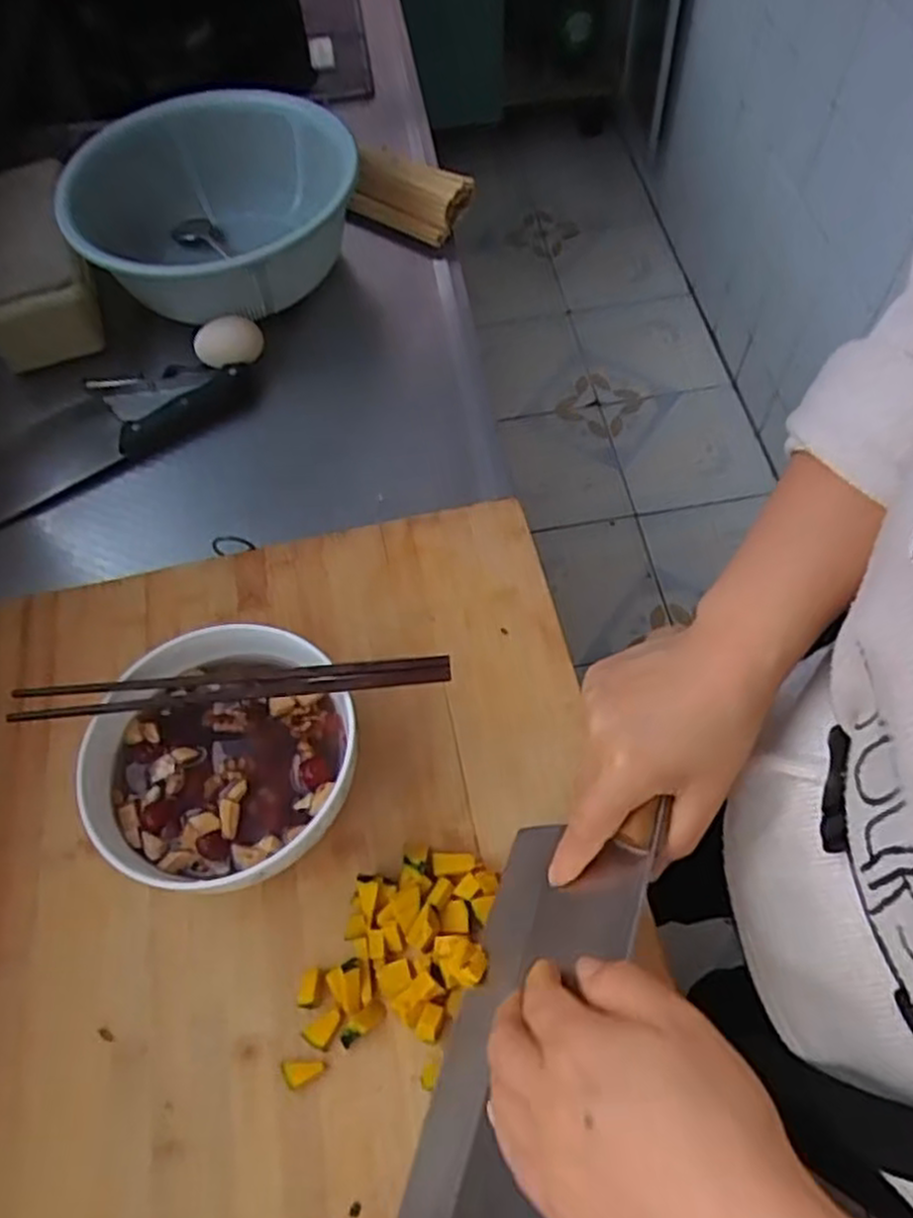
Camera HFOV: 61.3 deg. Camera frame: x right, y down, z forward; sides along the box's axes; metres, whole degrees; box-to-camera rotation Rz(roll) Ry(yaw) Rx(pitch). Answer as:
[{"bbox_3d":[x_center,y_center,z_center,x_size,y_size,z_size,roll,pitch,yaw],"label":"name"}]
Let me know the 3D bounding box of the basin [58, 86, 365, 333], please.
[{"bbox_3d":[-0.214,-0.352,0.708,0.250,0.103,0.238,-8,60,-1],"label":"basin"}]

